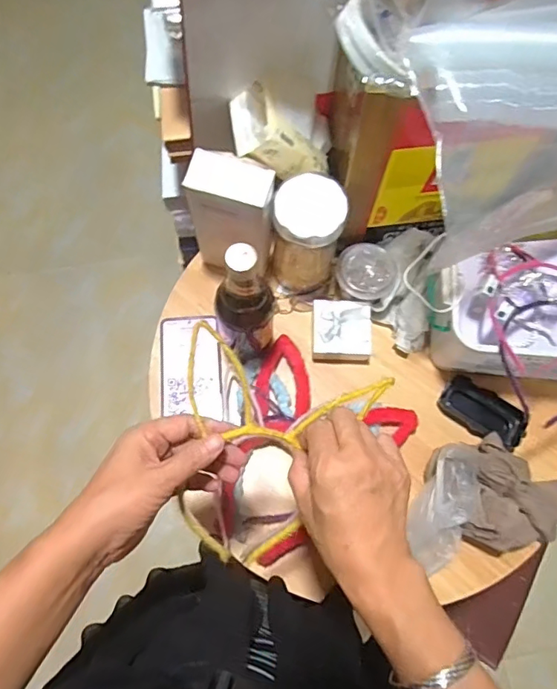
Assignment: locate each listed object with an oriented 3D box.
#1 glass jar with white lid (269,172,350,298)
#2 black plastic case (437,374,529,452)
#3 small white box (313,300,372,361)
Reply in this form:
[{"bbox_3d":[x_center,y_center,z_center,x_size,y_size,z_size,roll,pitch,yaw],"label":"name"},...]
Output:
[{"bbox_3d":[0.035,-0.131,0.639,0.082,0.159,0.080,0,72,-1],"label":"glass jar with white lid"},{"bbox_3d":[0.264,0.089,0.650,0.110,0.030,0.061,31,74,9],"label":"black plastic case"},{"bbox_3d":[0.083,-0.018,0.669,0.074,0.033,0.073,1,72,-1],"label":"small white box"}]

